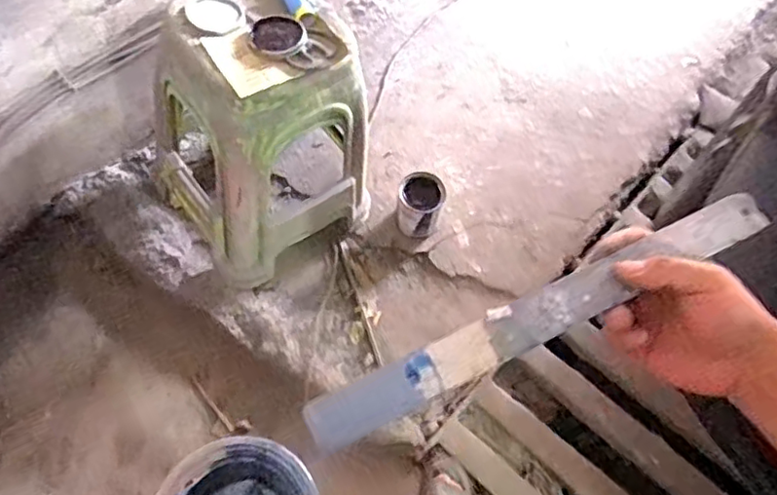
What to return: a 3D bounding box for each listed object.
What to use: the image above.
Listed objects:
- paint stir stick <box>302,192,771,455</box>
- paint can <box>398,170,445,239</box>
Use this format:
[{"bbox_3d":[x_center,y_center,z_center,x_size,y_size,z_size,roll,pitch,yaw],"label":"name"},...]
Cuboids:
[{"bbox_3d":[0.108,0.041,0.405,0.339,0.013,0.031,-24,65,-13],"label":"paint stir stick"},{"bbox_3d":[0.071,-0.092,1.480,0.100,0.143,0.123,11,61,2],"label":"paint can"}]

